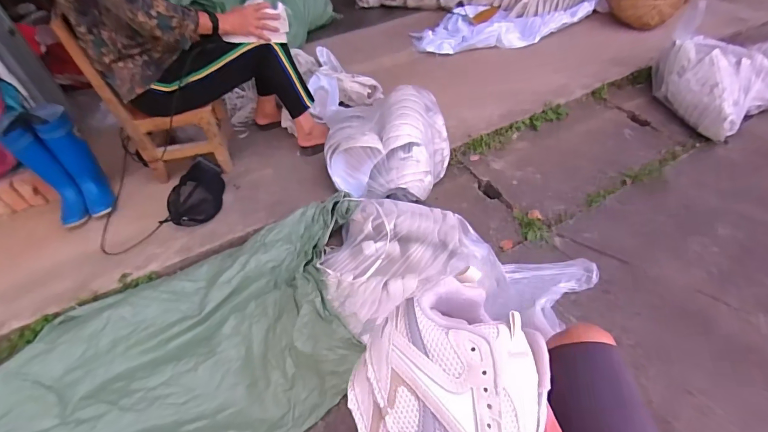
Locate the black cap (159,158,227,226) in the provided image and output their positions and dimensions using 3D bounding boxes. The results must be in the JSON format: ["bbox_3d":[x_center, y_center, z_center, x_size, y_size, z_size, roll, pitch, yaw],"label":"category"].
[{"bbox_3d":[-0.625,-0.074,1.270,0.123,0.101,0.275,-3,46,1],"label":"black cap"}]

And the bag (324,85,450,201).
[{"bbox_3d":[0.014,-0.258,1.319,0.426,0.229,0.374,-6,46,-2],"label":"bag"}]

